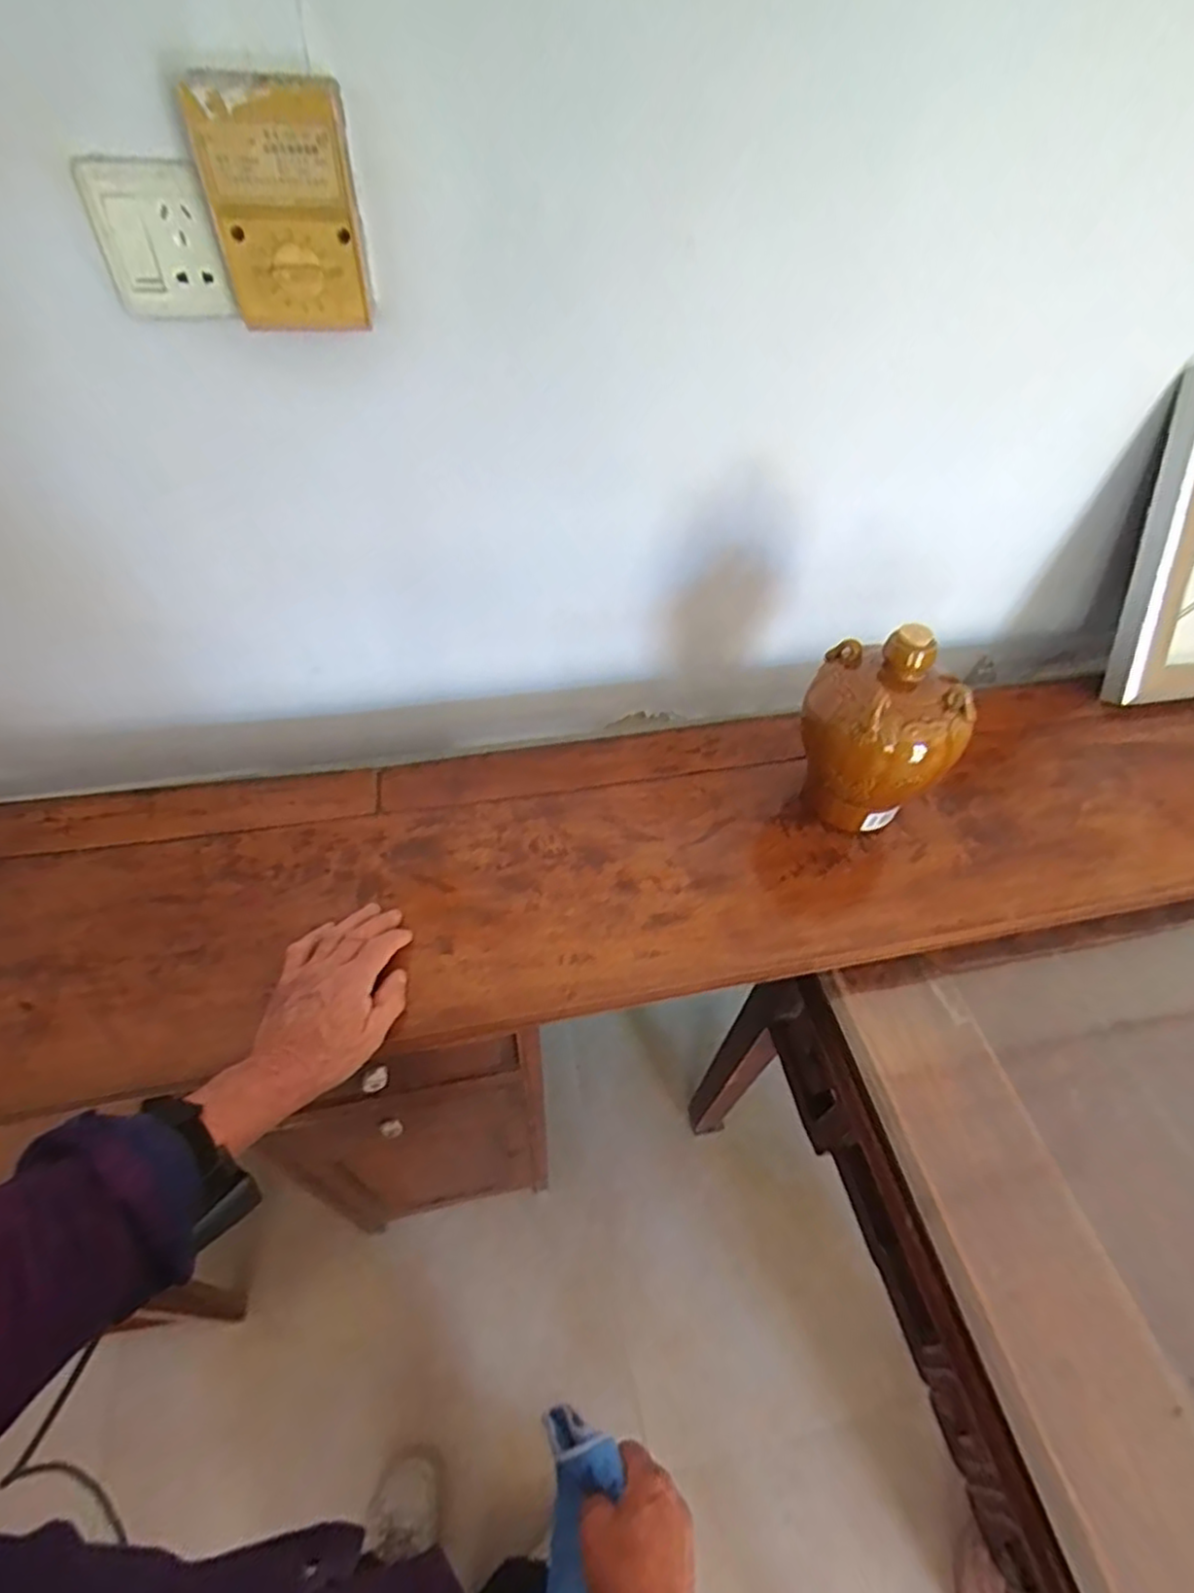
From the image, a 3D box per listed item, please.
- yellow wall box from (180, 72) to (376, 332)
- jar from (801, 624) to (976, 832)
[{"bbox_3d":[-0.209,-0.396,0.479,0.097,0.125,0.060,-14,53,-14],"label":"yellow wall box"},{"bbox_3d":[0.267,-0.058,0.683,0.143,0.206,0.137,23,53,15],"label":"jar"}]

